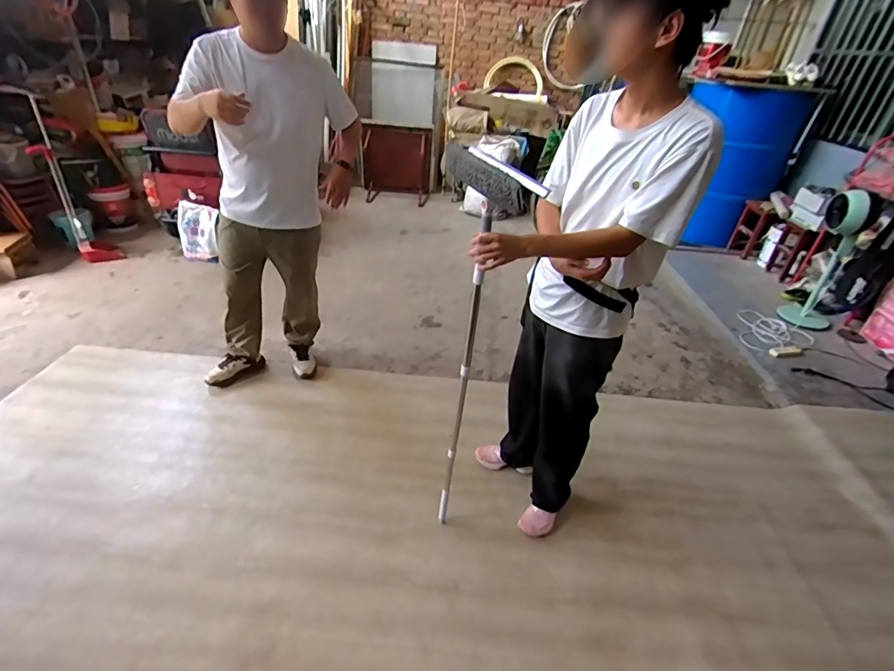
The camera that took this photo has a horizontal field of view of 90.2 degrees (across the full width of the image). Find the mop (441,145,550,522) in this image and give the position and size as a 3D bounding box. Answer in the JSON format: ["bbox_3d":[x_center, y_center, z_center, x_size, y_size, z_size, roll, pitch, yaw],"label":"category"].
[{"bbox_3d":[0.045,0.131,1.232,0.121,1.194,0.305,-5,36,-17],"label":"mop"}]

